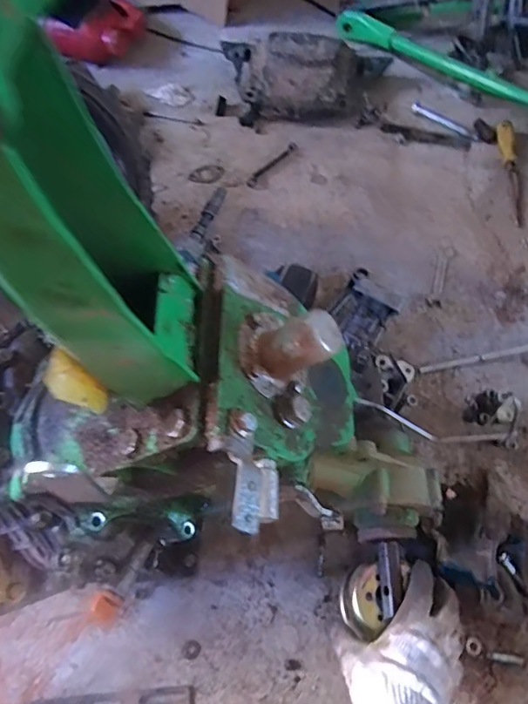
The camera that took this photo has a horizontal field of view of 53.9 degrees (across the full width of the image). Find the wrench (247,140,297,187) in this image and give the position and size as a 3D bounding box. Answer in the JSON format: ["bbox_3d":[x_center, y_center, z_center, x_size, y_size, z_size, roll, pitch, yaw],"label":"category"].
[{"bbox_3d":[0.017,-0.370,1.025,0.020,0.005,0.146,36,67,18],"label":"wrench"}]

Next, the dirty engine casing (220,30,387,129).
[{"bbox_3d":[0.092,-0.592,1.105,0.353,0.087,0.252,1,60,0],"label":"dirty engine casing"}]

